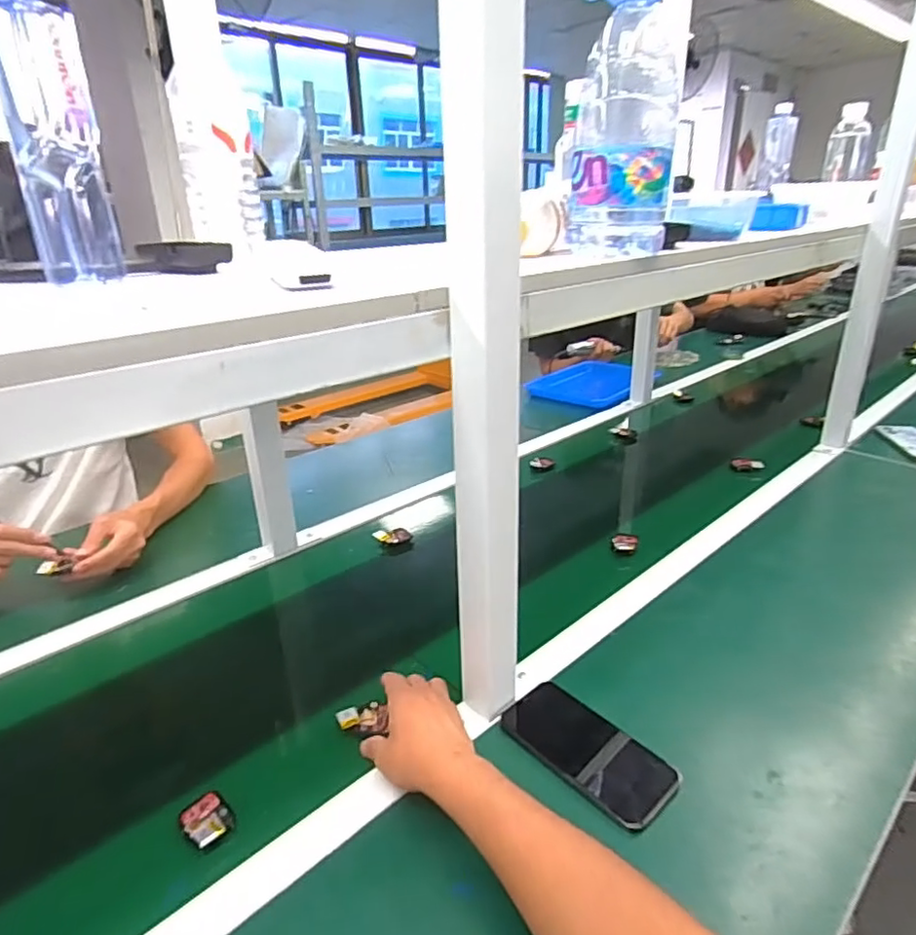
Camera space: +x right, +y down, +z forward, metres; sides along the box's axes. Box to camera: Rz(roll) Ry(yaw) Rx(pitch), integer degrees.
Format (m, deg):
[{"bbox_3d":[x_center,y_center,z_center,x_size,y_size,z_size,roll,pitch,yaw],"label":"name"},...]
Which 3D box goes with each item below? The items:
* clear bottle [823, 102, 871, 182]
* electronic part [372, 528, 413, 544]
[{"bbox_3d":[0.756,-0.629,1.180,0.072,0.130,0.060,9,27,23],"label":"clear bottle"},{"bbox_3d":[-0.099,0.105,0.938,0.057,0.014,0.028,-9,25,-15],"label":"electronic part"}]

